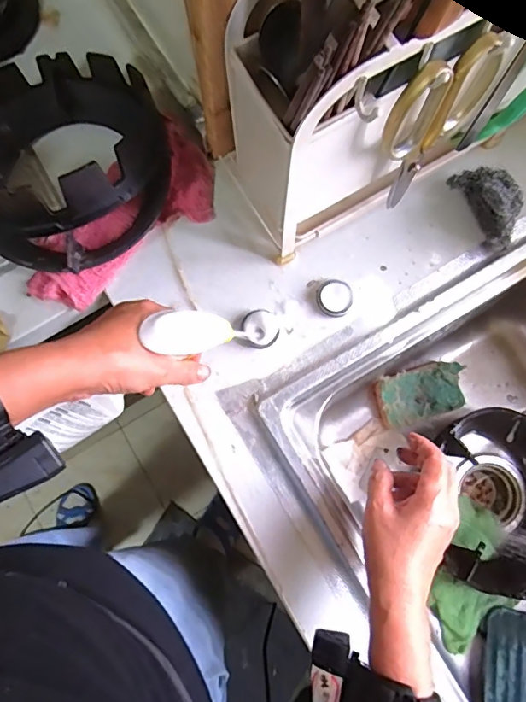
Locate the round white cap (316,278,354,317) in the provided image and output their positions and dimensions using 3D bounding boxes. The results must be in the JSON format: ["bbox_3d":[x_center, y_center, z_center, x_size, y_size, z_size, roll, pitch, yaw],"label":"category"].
[{"bbox_3d":[0.077,-0.057,0.533,0.038,0.014,0.038,0,78,-1],"label":"round white cap"}]

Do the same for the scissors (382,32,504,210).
[{"bbox_3d":[0.133,-0.178,0.413,0.094,0.188,0.022,-39,81,-7],"label":"scissors"}]

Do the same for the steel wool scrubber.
[{"bbox_3d":[0.248,-0.160,0.529,0.047,0.054,0.097,-24,80,-6],"label":"steel wool scrubber"}]

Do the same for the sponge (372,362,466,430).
[{"bbox_3d":[0.220,0.058,0.684,0.124,0.032,0.073,-18,79,-3],"label":"sponge"}]

